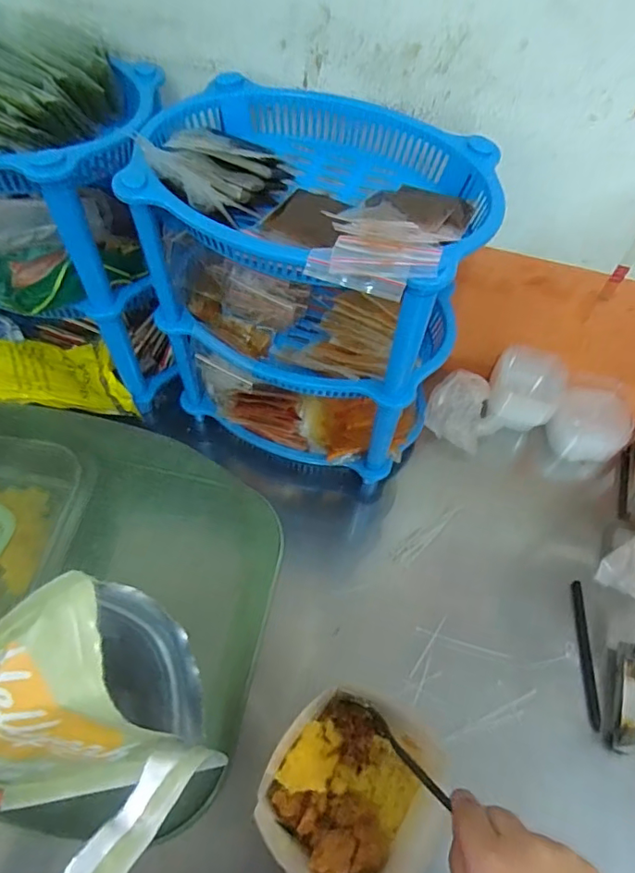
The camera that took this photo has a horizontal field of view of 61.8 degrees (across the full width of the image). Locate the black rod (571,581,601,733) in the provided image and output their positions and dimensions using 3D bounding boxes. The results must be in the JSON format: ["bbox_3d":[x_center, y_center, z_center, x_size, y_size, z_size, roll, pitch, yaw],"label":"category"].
[{"bbox_3d":[0.267,0.214,0.528,0.009,0.011,0.137,7,57,2],"label":"black rod"}]

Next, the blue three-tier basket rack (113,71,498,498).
[{"bbox_3d":[-0.008,-0.133,0.535,0.280,0.313,0.210,27,60,14],"label":"blue three-tier basket rack"}]

